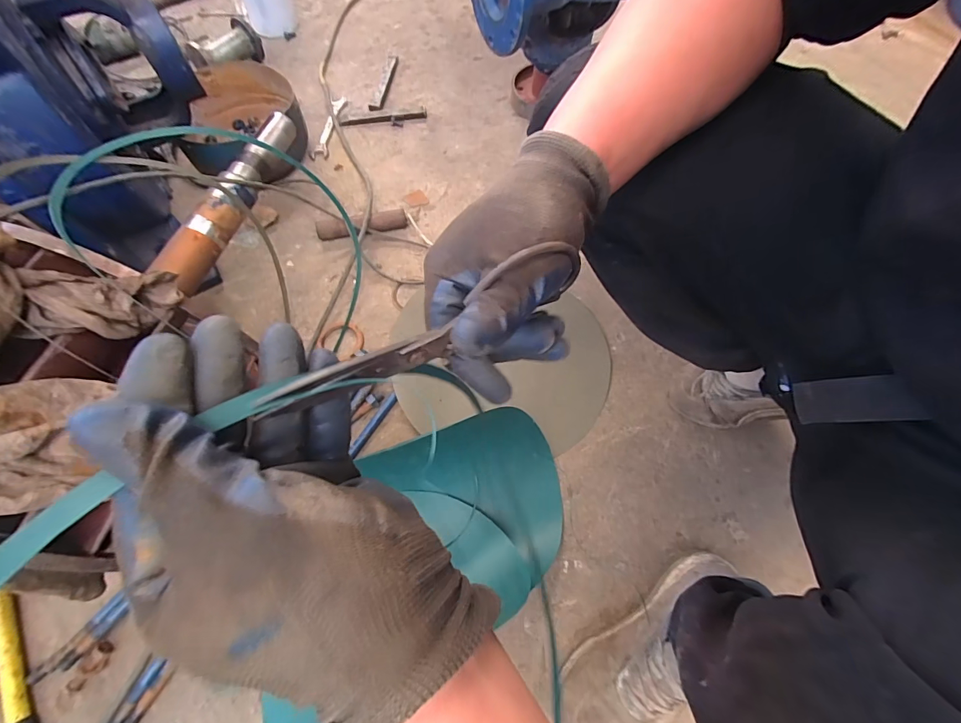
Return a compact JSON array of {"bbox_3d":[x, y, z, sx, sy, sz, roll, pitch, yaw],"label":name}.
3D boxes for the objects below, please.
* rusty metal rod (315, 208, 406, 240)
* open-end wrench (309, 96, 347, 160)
[{"bbox_3d":[-0.240,-0.277,0.831,0.179,0.036,0.047,-15,67,-9],"label":"rusty metal rod"},{"bbox_3d":[-0.361,-0.561,0.974,0.041,0.013,0.232,4,66,0],"label":"open-end wrench"}]

